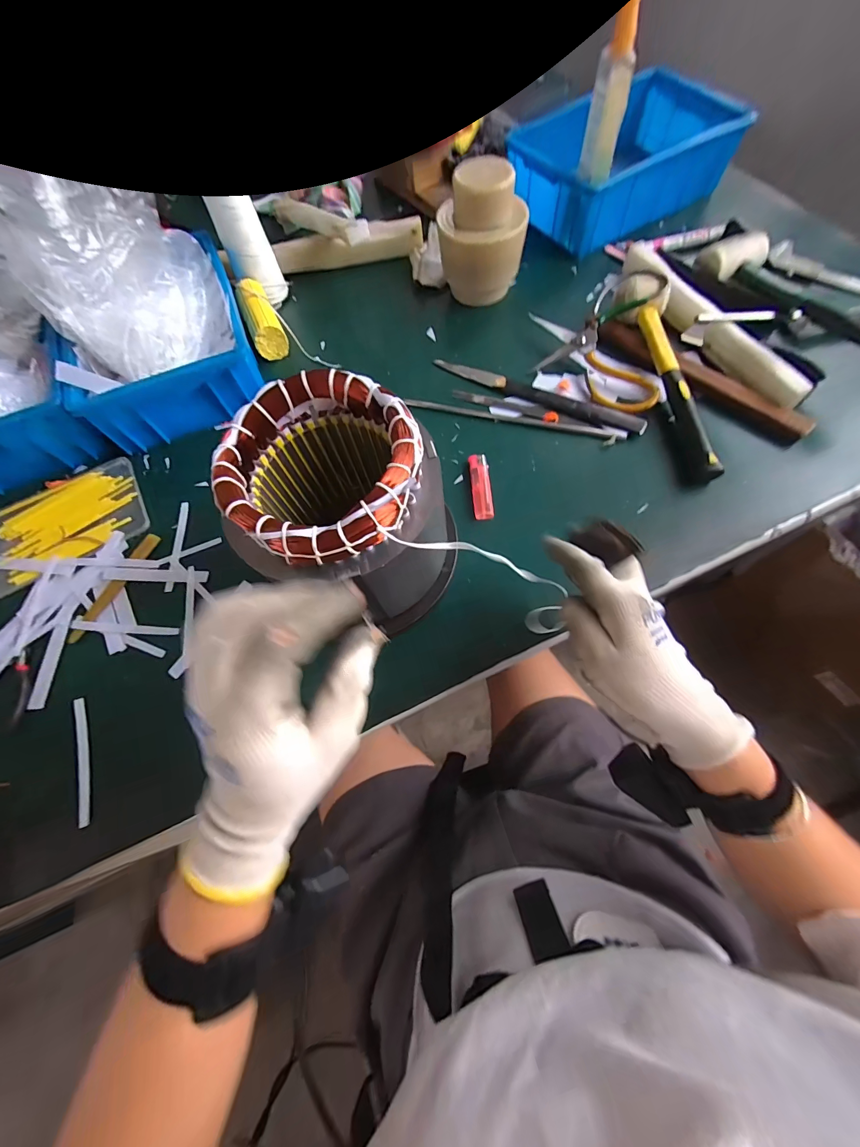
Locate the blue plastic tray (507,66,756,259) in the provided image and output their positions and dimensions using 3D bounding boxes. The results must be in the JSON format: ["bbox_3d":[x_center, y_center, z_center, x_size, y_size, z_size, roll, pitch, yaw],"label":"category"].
[{"bbox_3d":[0.284,-0.611,0.572,0.290,0.097,0.207,-34,69,-9],"label":"blue plastic tray"}]

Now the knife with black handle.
[{"bbox_3d":[0.128,-0.221,0.468,0.263,0.012,0.027,27,72,15],"label":"knife with black handle"}]

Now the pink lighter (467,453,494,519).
[{"bbox_3d":[0.056,-0.095,0.419,0.021,0.011,0.077,-5,67,3],"label":"pink lighter"}]

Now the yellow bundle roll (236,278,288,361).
[{"bbox_3d":[-0.234,-0.355,0.535,0.043,0.051,0.125,-23,67,-5],"label":"yellow bundle roll"}]

